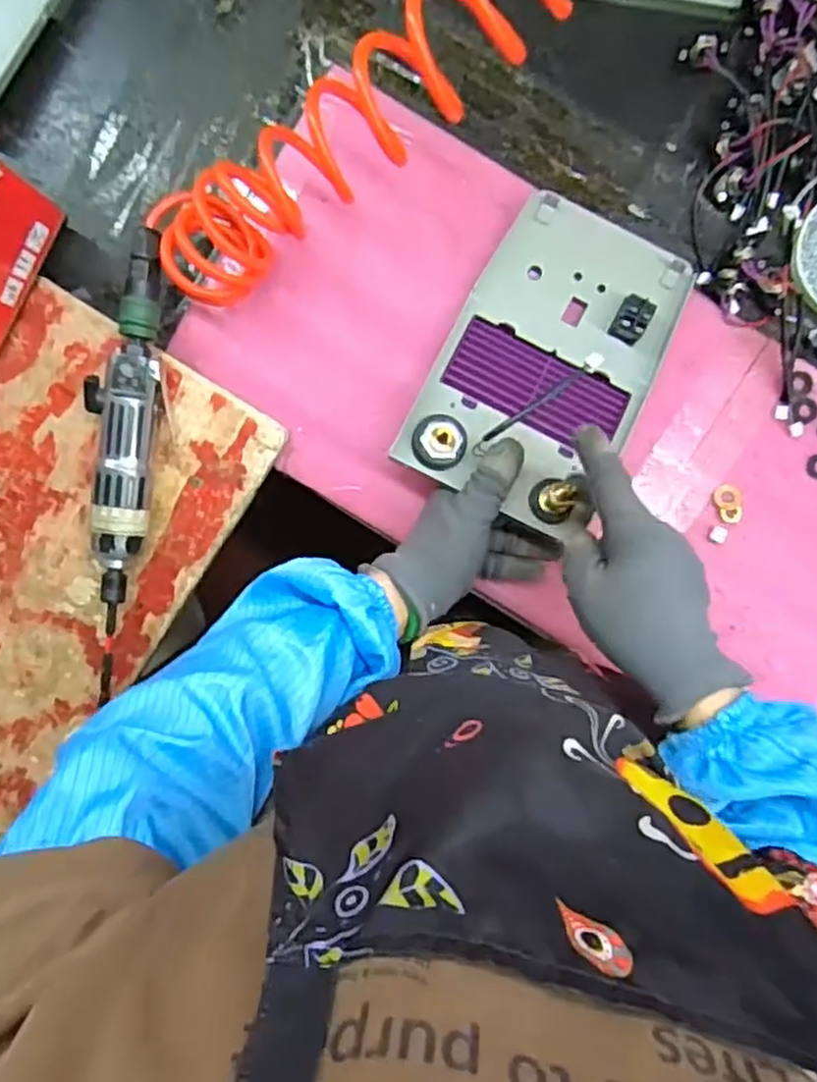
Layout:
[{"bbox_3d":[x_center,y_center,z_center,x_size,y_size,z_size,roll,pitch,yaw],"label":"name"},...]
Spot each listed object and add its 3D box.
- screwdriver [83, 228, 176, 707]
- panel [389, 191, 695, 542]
[{"bbox_3d":[-0.209,-0.053,0.526,0.048,0.047,0.326,9,93,0],"label":"screwdriver"},{"bbox_3d":[0.103,-0.129,0.520,0.147,0.043,0.227,25,83,0],"label":"panel"}]

